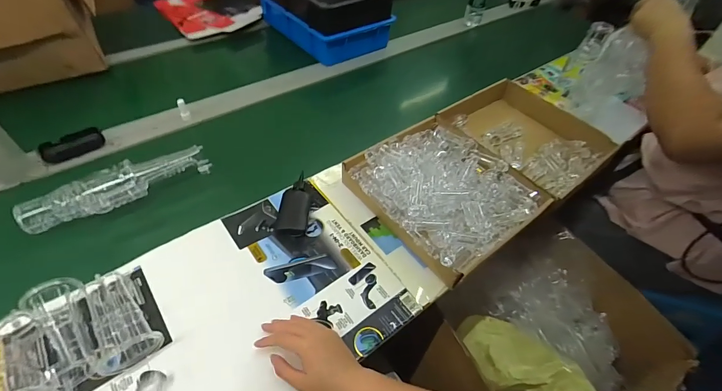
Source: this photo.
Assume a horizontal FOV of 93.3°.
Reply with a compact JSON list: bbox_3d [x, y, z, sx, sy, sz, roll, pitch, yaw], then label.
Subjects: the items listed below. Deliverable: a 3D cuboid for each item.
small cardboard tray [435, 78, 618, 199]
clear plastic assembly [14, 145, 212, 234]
[{"bbox_3d":[0.387,-0.140,0.805,0.323,0.066,0.303,-31,59,-28],"label":"small cardboard tray"},{"bbox_3d":[-0.429,-0.012,0.610,0.294,0.054,0.070,-22,55,-22],"label":"clear plastic assembly"}]

